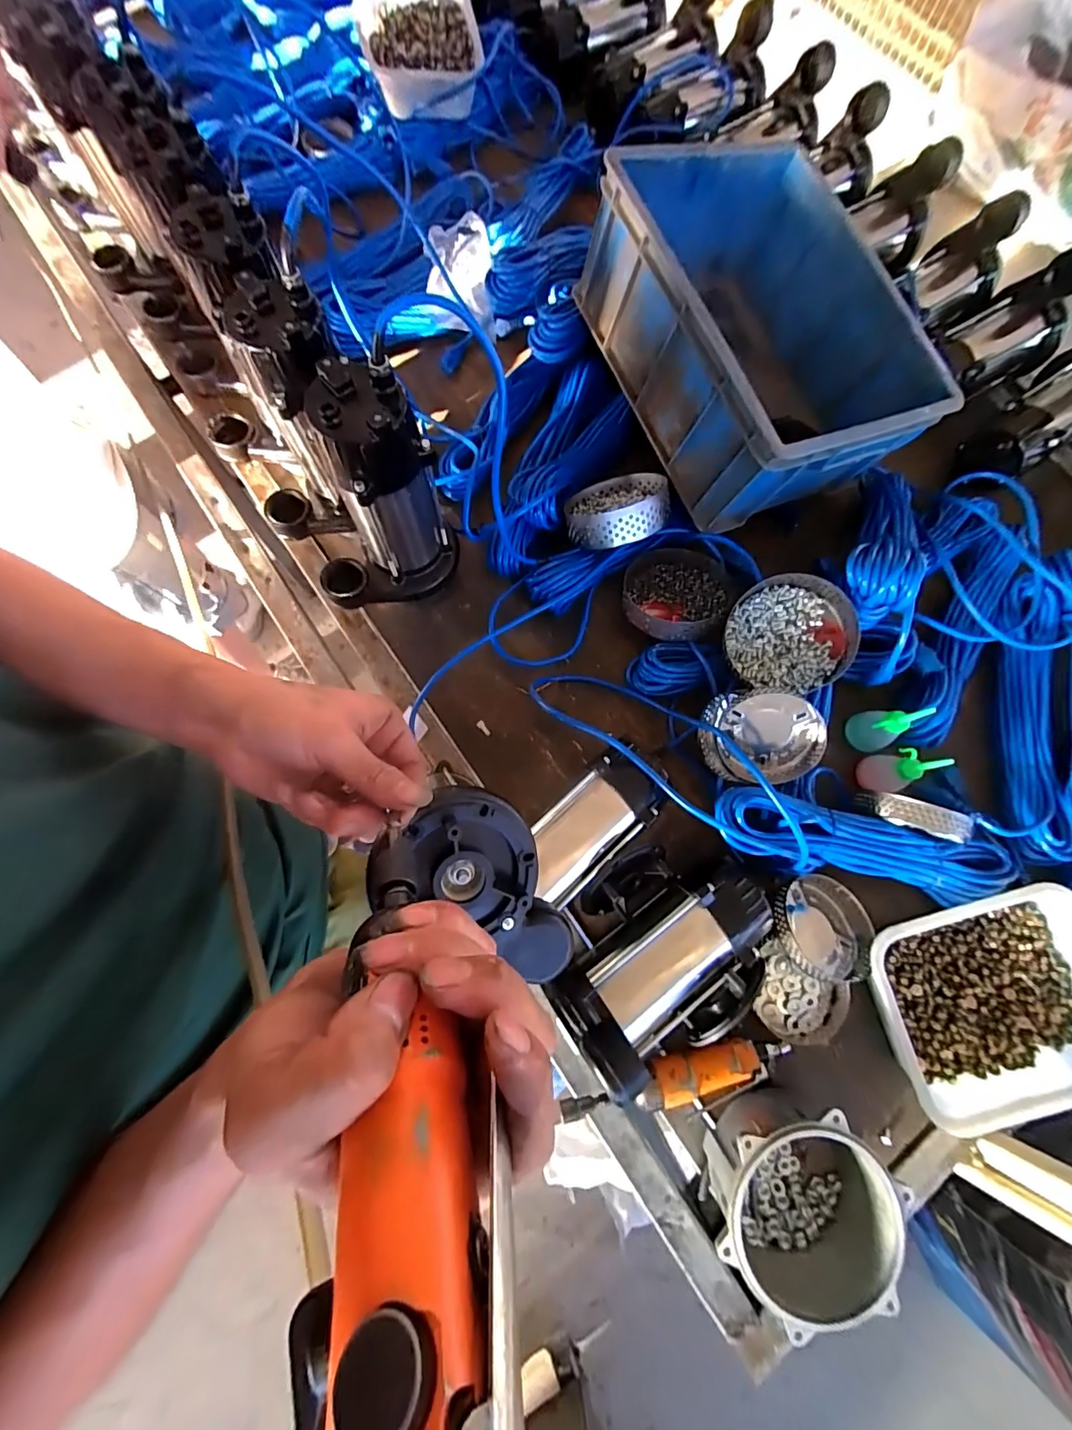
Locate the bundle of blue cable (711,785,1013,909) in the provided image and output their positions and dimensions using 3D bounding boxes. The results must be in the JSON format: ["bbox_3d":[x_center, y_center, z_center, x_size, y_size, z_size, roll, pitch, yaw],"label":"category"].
[{"bbox_3d":[0.355,0.143,0.515,0.346,0.065,0.073,12,75,1],"label":"bundle of blue cable"}]

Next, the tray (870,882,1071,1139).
[{"bbox_3d":[0.482,0.295,0.514,0.252,0.055,0.186,-13,76,-5],"label":"tray"}]

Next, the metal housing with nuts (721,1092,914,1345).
[{"bbox_3d":[0.238,0.441,0.447,0.147,0.082,0.154,0,75,-2],"label":"metal housing with nuts"}]

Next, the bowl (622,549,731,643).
[{"bbox_3d":[0.180,-0.158,0.625,0.127,0.052,0.133,0,75,-2],"label":"bowl"}]

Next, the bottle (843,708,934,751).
[{"bbox_3d":[0.417,0.012,0.577,0.041,0.091,0.045,27,76,5],"label":"bottle"}]

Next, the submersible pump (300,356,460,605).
[{"bbox_3d":[-0.171,-0.201,0.518,0.096,0.254,0.149,40,77,9],"label":"submersible pump"}]

